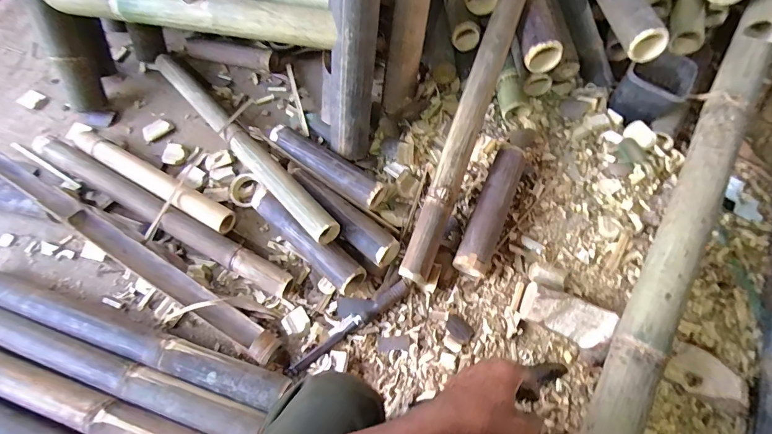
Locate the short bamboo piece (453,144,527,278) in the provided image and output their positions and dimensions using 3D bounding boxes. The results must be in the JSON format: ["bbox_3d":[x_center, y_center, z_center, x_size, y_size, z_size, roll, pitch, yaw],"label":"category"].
[{"bbox_3d":[0.200,-0.014,0.713,0.058,0.068,0.264,23,69,11],"label":"short bamboo piece"}]

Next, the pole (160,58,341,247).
[{"bbox_3d":[-0.312,-0.171,0.772,0.056,0.054,0.627,-41,71,-15],"label":"pole"}]

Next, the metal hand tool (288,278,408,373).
[{"bbox_3d":[-0.063,0.192,0.657,0.244,0.023,0.023,-35,69,-11],"label":"metal hand tool"}]

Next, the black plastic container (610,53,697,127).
[{"bbox_3d":[0.539,-0.255,0.768,0.112,0.103,0.110,-40,71,-14],"label":"black plastic container"}]

